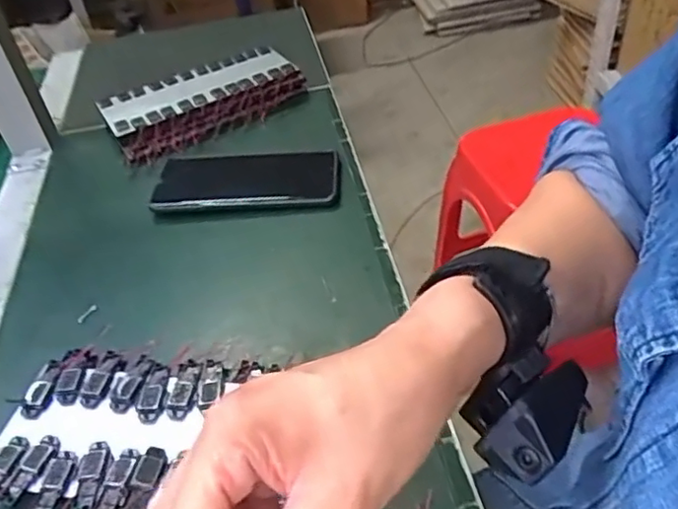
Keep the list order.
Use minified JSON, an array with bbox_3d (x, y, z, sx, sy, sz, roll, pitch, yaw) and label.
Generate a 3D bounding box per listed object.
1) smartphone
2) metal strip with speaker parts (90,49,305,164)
[{"bbox_3d":[-0.080,-0.070,0.563,0.157,0.012,0.078,0,42,2],"label":"smartphone"},{"bbox_3d":[-0.141,-0.166,0.657,0.198,0.032,0.088,-26,43,-20],"label":"metal strip with speaker parts"}]

